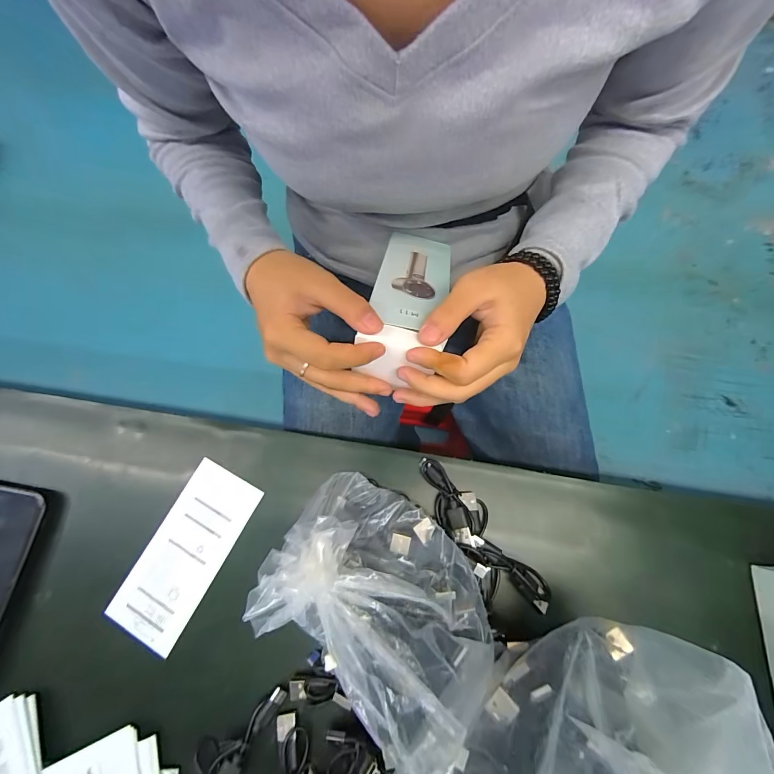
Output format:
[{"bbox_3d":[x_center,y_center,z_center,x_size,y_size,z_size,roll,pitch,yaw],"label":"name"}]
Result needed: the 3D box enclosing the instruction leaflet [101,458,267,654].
[{"bbox_3d":[-0.143,0.117,0.256,0.054,0.004,0.119,27,78,10],"label":"instruction leaflet"}]

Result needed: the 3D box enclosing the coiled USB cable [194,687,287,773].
[{"bbox_3d":[-0.093,0.211,0.215,0.030,0.009,0.063,29,81,9],"label":"coiled USB cable"}]

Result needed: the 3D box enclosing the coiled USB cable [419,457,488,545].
[{"bbox_3d":[0.043,0.075,0.247,0.031,0.010,0.060,-31,65,-6],"label":"coiled USB cable"}]

